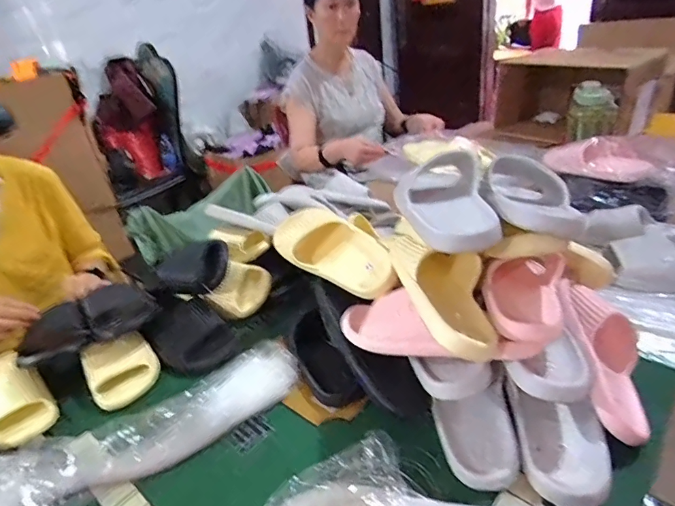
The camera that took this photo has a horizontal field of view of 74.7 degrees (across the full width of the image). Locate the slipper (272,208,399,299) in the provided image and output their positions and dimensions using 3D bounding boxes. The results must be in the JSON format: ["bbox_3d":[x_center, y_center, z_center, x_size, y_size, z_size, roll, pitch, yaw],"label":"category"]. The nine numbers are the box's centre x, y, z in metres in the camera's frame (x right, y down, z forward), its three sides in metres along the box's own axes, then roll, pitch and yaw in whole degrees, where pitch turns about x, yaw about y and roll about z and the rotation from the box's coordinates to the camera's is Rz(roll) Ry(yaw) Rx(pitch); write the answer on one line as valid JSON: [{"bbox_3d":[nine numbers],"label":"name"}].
[{"bbox_3d":[-0.010,-0.005,0.720,0.263,0.071,0.109,32,85,37],"label":"slipper"}]

